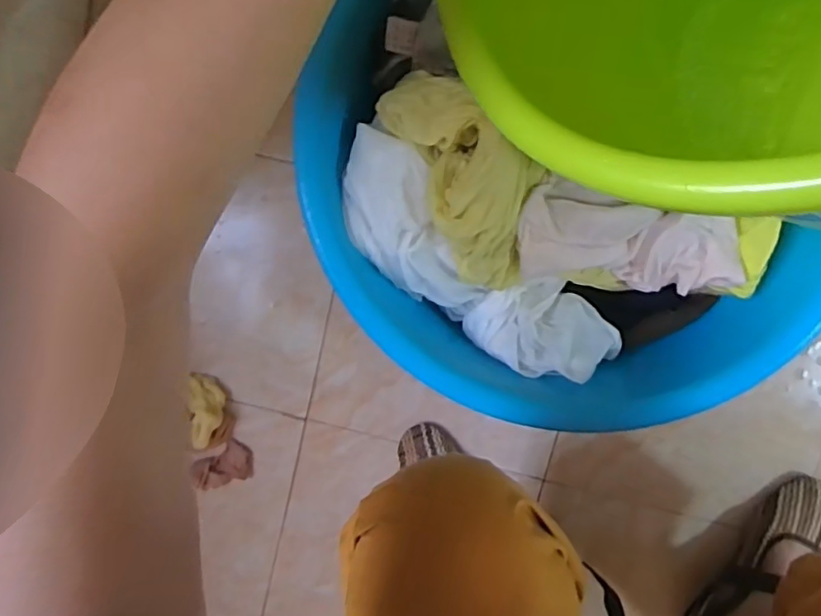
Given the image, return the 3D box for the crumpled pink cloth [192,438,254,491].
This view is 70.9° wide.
[{"bbox_3d":[-0.228,0.192,0.702,0.065,0.026,0.049,-14,95,6],"label":"crumpled pink cloth"}]

